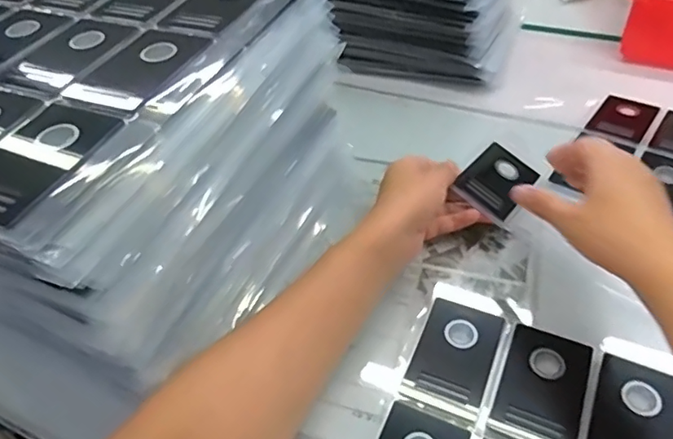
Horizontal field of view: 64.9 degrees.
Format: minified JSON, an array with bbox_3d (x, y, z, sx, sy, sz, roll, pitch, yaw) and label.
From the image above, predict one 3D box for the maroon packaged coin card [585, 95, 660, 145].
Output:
[{"bbox_3d":[0.318,-0.111,0.587,0.055,0.004,0.091,27,49,26],"label":"maroon packaged coin card"}]

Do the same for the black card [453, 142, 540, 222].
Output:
[{"bbox_3d":[0.153,-0.039,0.500,0.055,0.009,0.088,39,54,14],"label":"black card"}]

